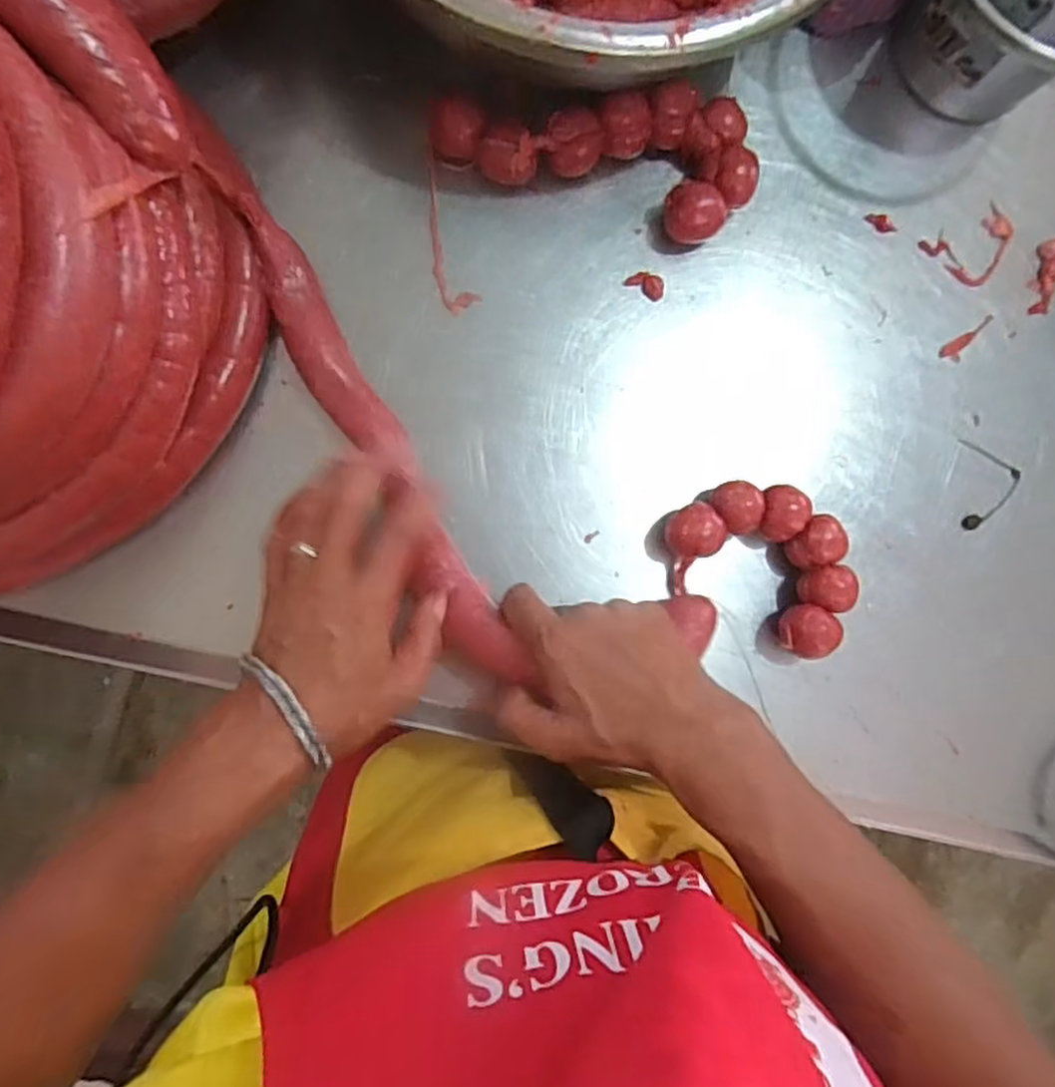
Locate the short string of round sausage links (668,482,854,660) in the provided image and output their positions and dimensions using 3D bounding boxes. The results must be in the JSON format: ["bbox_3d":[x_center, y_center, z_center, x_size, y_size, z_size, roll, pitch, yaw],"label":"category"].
[{"bbox_3d":[0.146,0.017,0.457,0.112,0.035,0.106,-3,89,-5],"label":"short string of round sausage links"}]

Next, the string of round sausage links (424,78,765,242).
[{"bbox_3d":[0.045,-0.252,0.448,0.196,0.036,0.084,15,87,-5],"label":"string of round sausage links"}]

